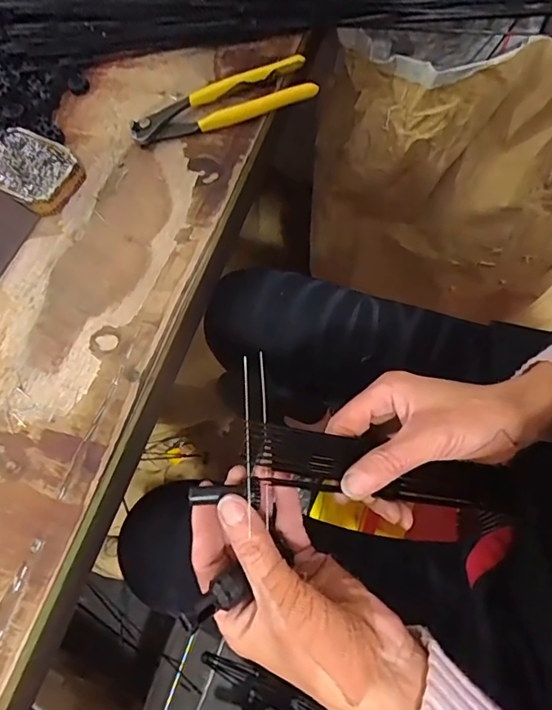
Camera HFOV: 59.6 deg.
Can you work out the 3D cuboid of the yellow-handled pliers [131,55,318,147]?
[{"bbox_3d":[-0.049,-0.224,0.430,0.161,0.030,0.041,-14,68,0],"label":"yellow-handled pliers"}]

